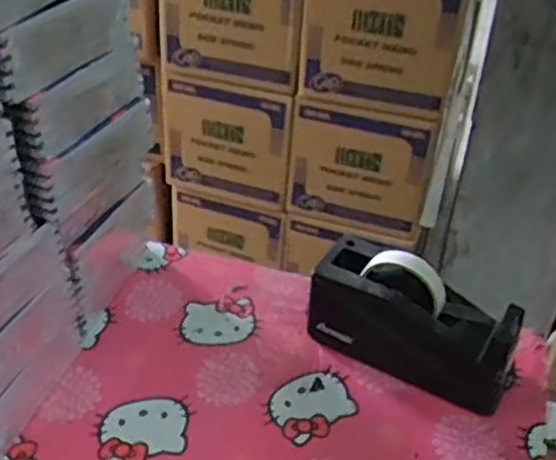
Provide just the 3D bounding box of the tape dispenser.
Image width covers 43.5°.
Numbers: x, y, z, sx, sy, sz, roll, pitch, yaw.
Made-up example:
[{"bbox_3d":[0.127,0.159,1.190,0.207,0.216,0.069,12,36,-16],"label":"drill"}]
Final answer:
[{"bbox_3d":[0.133,0.086,0.692,0.202,0.120,0.070,22,42,22],"label":"tape dispenser"}]

